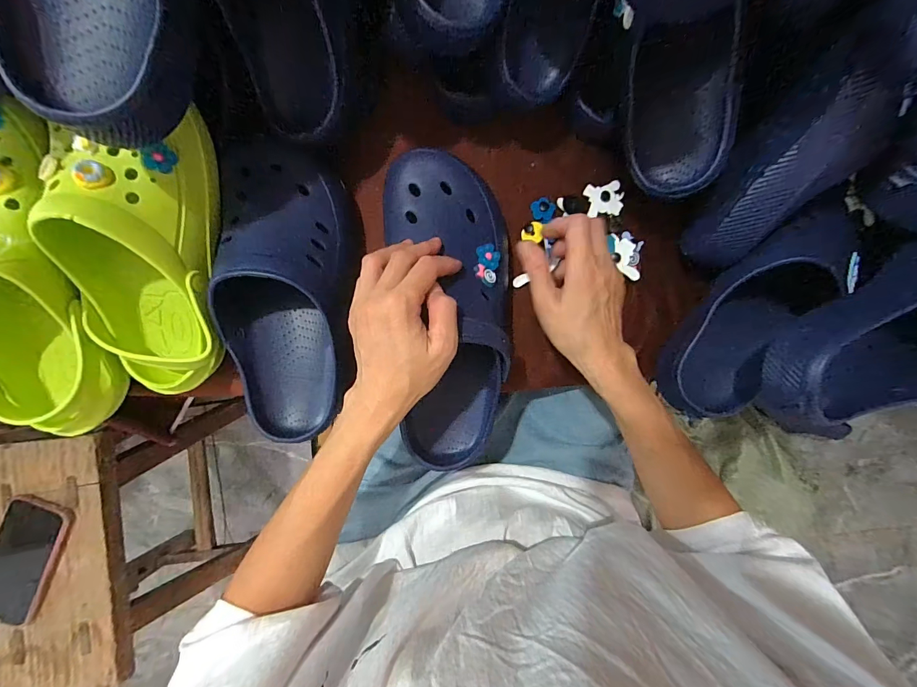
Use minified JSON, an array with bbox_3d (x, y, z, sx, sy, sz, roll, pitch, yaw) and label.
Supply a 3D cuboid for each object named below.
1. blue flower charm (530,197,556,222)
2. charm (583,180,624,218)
[{"bbox_3d":[0.091,-0.143,0.415,0.024,0.006,0.024,0,90,-2],"label":"blue flower charm"},{"bbox_3d":[0.156,-0.153,0.415,0.039,0.005,0.035,-12,90,-2],"label":"charm"}]

